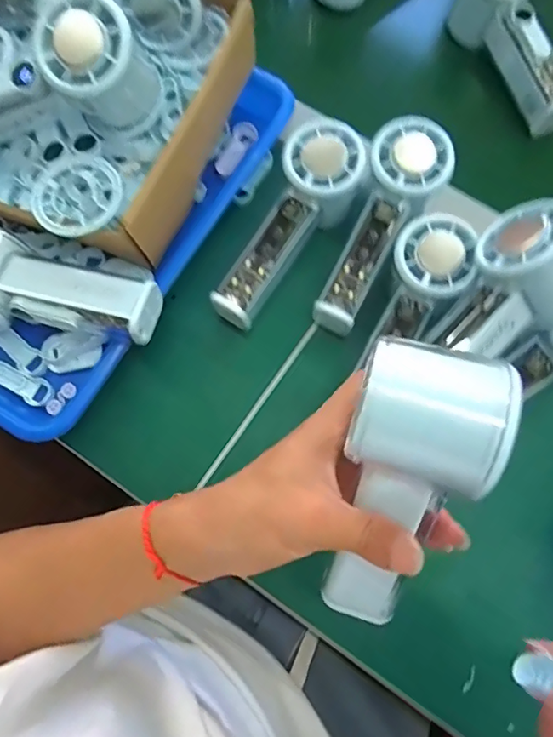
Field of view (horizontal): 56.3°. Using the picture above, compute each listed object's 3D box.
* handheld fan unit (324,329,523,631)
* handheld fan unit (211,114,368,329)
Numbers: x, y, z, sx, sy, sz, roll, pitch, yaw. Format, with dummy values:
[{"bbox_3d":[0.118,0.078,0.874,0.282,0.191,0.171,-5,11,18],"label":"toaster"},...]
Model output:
[{"bbox_3d":[0.054,0.054,0.247,0.055,0.153,0.063,16,35,5],"label":"handheld fan unit"},{"bbox_3d":[0.009,-0.101,0.378,0.054,0.045,0.156,33,90,9],"label":"handheld fan unit"}]

